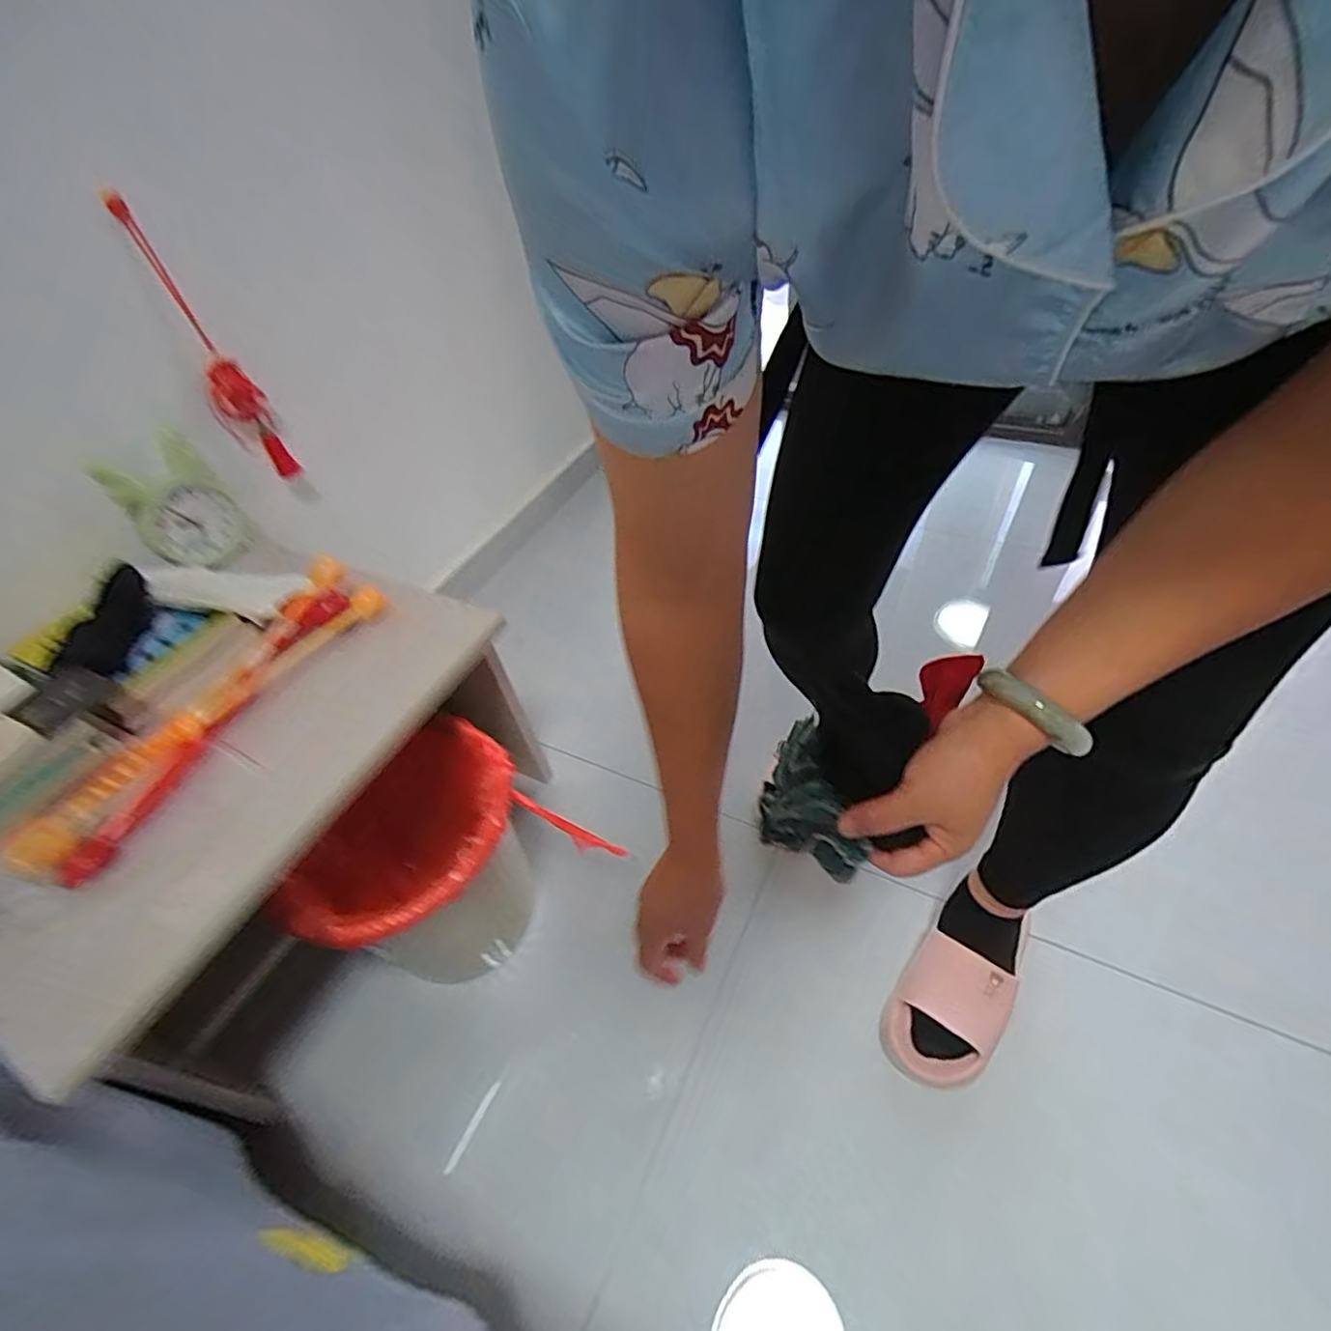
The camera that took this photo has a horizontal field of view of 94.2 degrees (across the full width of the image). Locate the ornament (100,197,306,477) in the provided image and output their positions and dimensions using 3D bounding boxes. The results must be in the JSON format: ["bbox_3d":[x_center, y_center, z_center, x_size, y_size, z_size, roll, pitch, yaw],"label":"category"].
[{"bbox_3d":[-0.562,-0.377,0.771,0.064,0.323,0.051,-31,52,-20],"label":"ornament"}]

